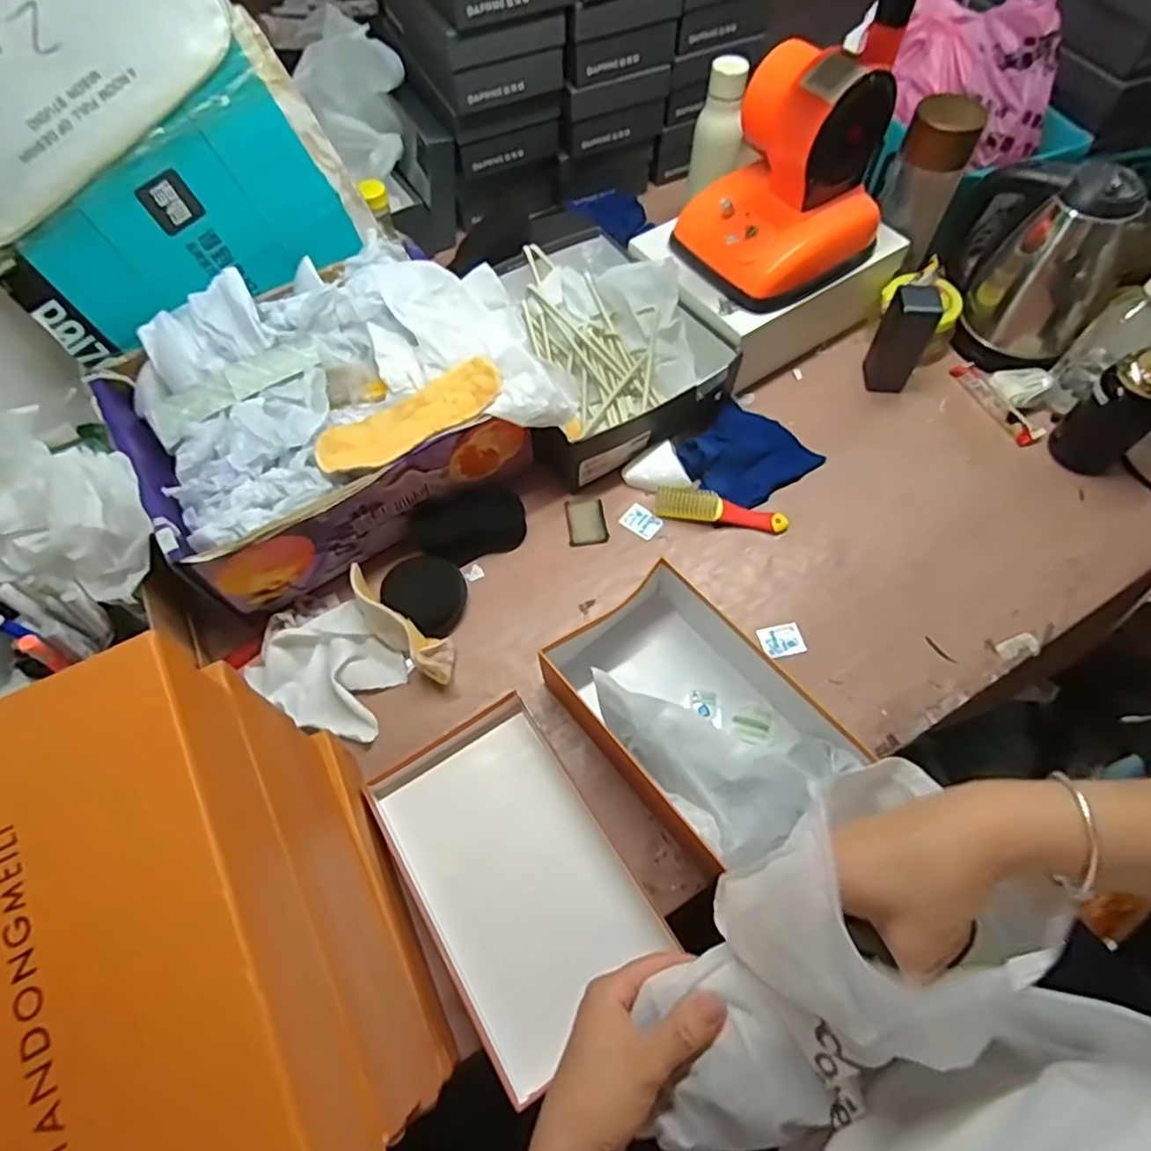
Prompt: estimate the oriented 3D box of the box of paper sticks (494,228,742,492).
[{"bbox_3d":[0.017,-0.303,0.857,0.260,0.096,0.328,-28,65,-13],"label":"box of paper sticks"}]

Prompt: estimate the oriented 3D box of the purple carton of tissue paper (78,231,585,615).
[{"bbox_3d":[-0.269,-0.195,0.753,0.433,0.168,0.336,-30,66,-14],"label":"purple carton of tissue paper"}]

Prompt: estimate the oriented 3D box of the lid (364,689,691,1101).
[{"bbox_3d":[-0.056,0.268,0.603,0.175,0.025,0.281,-31,66,-14],"label":"lid"}]

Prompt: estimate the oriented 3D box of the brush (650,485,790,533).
[{"bbox_3d":[0.175,-0.081,0.788,0.157,0.023,0.035,9,63,6],"label":"brush"}]

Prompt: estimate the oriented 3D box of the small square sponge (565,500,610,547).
[{"bbox_3d":[0.014,-0.064,0.791,0.047,0.005,0.059,-6,62,-2],"label":"small square sponge"}]

